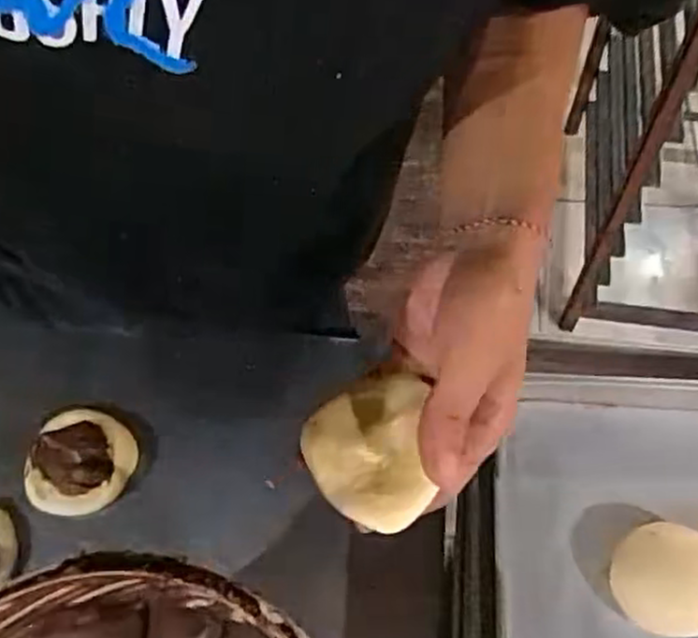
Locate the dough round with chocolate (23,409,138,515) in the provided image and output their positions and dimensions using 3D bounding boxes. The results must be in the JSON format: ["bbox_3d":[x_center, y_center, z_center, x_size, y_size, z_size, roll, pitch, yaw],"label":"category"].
[{"bbox_3d":[-0.185,0.097,0.485,0.070,0.019,0.069,-1,60,1],"label":"dough round with chocolate"}]

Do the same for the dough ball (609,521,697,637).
[{"bbox_3d":[0.167,0.136,0.370,0.050,0.029,0.054,-1,60,1],"label":"dough ball"}]

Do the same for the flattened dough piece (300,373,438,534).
[{"bbox_3d":[0.015,0.062,0.335,0.064,0.013,0.069,0,62,0],"label":"flattened dough piece"}]

